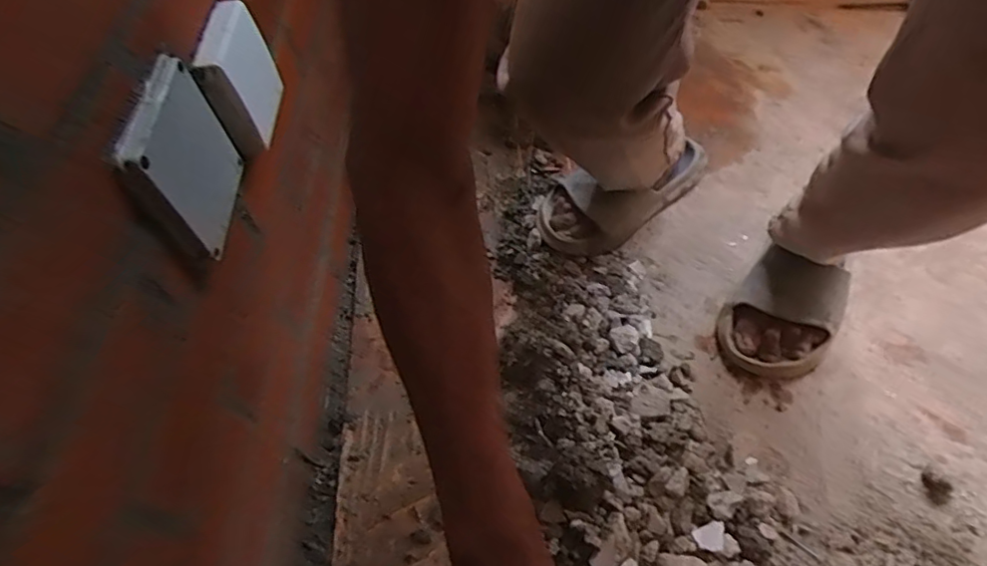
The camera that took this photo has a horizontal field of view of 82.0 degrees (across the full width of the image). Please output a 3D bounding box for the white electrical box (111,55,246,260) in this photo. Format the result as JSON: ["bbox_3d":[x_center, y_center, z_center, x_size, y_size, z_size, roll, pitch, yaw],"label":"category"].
[{"bbox_3d":[-0.204,-0.080,0.384,0.015,0.106,0.101,0,56,2],"label":"white electrical box"}]

